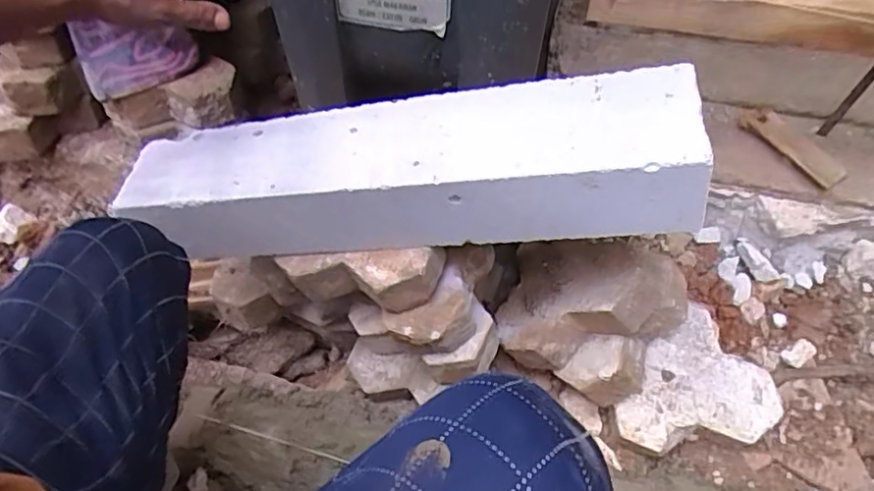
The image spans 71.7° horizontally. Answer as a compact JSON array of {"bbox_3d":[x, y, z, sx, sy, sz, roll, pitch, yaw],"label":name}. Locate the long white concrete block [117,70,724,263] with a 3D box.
[{"bbox_3d":[-0.031,-0.075,0.647,0.576,0.101,0.149,-3,51,15],"label":"long white concrete block"}]

